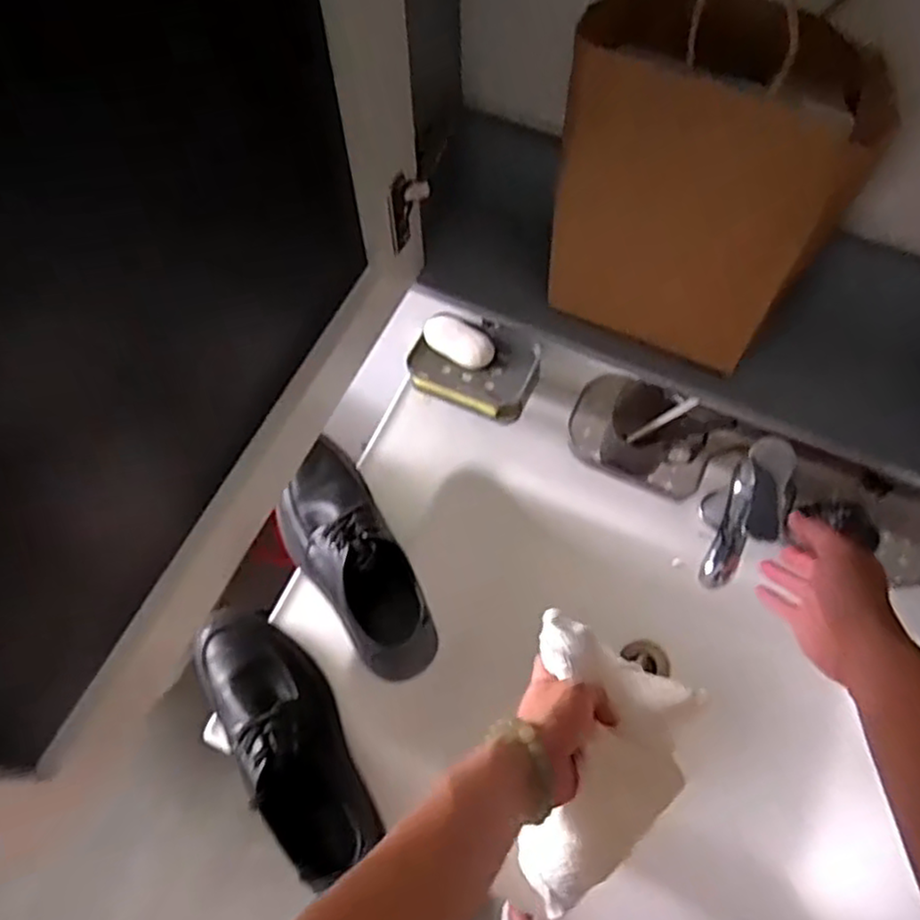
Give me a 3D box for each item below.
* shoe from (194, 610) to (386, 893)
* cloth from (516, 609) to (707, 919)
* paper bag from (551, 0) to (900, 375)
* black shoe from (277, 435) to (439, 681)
[{"bbox_3d":[-0.158,0.240,0.635,0.099,0.086,0.249,-35,70,-14],"label":"shoe"},{"bbox_3d":[0.122,0.241,0.573,0.125,0.062,0.222,7,66,4],"label":"cloth"},{"bbox_3d":[0.153,-0.186,0.446,0.166,0.212,0.119,21,68,9],"label":"paper bag"},{"bbox_3d":[-0.114,0.091,0.705,0.098,0.092,0.264,-26,68,-11],"label":"black shoe"}]

